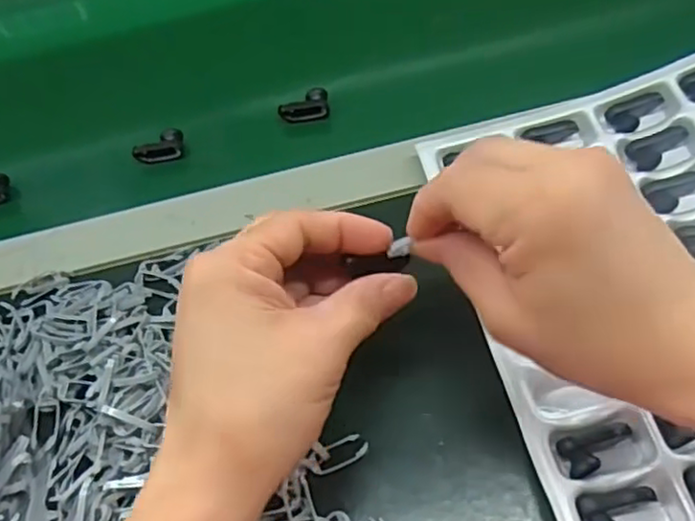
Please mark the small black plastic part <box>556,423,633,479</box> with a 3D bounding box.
[{"bbox_3d":[0.119,0.090,0.311,0.035,0.008,0.018,-14,58,0],"label":"small black plastic part"}]

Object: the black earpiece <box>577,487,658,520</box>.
[{"bbox_3d":[0.123,0.113,0.296,0.035,0.005,0.020,-11,58,2],"label":"black earpiece"}]

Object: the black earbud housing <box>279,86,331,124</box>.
[{"bbox_3d":[-0.031,-0.110,0.471,0.035,0.016,0.016,-11,58,1],"label":"black earbud housing"}]

